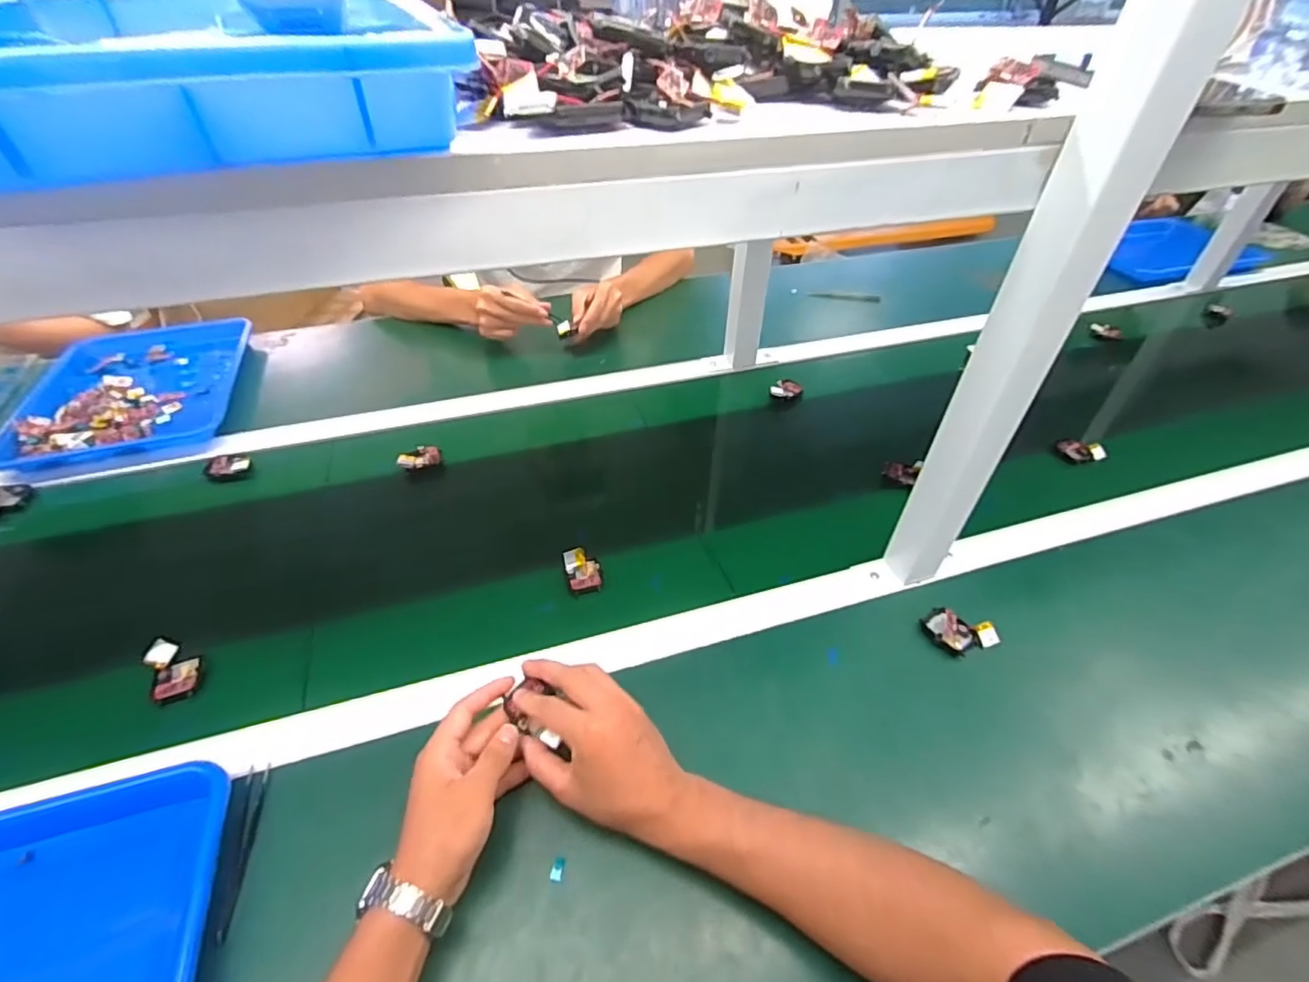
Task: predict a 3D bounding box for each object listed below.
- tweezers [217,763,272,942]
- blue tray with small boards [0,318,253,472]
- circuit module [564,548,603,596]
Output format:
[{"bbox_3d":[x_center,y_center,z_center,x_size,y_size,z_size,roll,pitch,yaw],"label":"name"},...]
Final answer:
[{"bbox_3d":[-0.302,0.261,0.437,0.013,0.012,0.116,-10,45,-11],"label":"tweezers"},{"bbox_3d":[-0.743,-0.154,0.861,0.265,0.041,0.348,-12,45,-12],"label":"blue tray with small boards"},{"bbox_3d":[-0.074,0.083,0.623,0.037,0.020,0.045,-12,45,-13],"label":"circuit module"}]

